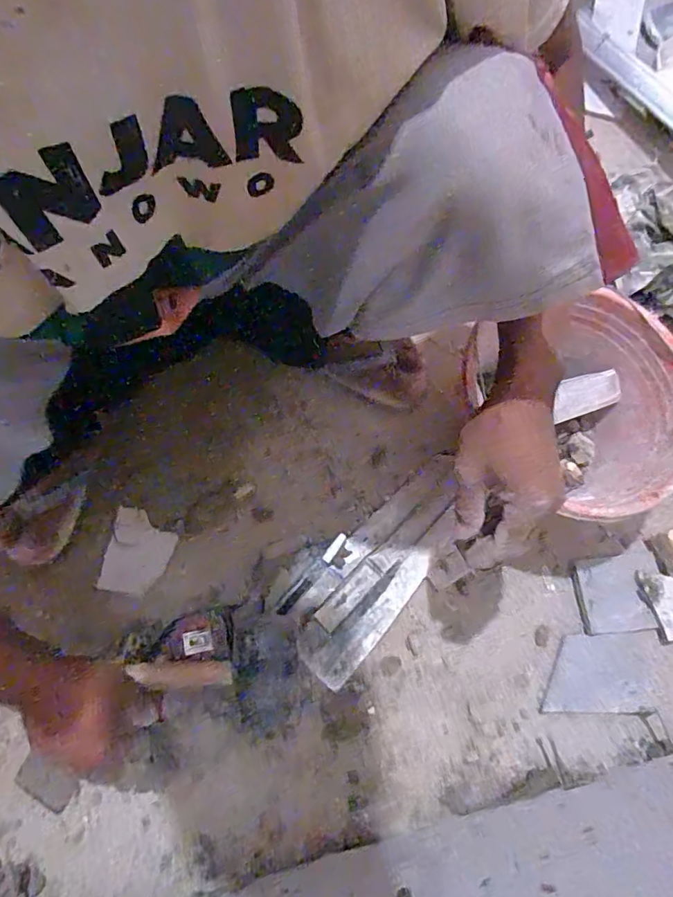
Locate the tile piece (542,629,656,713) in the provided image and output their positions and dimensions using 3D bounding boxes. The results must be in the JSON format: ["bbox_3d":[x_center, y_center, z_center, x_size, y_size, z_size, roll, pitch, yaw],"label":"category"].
[{"bbox_3d":[0.293,0.247,0.572,0.123,0.004,0.082,1,73,0],"label":"tile piece"}]

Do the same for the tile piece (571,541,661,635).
[{"bbox_3d":[0.323,0.161,0.592,0.095,0.006,0.090,-5,73,-1],"label":"tile piece"}]

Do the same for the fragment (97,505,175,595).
[{"bbox_3d":[-0.234,0.121,0.606,0.075,0.008,0.093,11,73,4],"label":"fragment"}]

